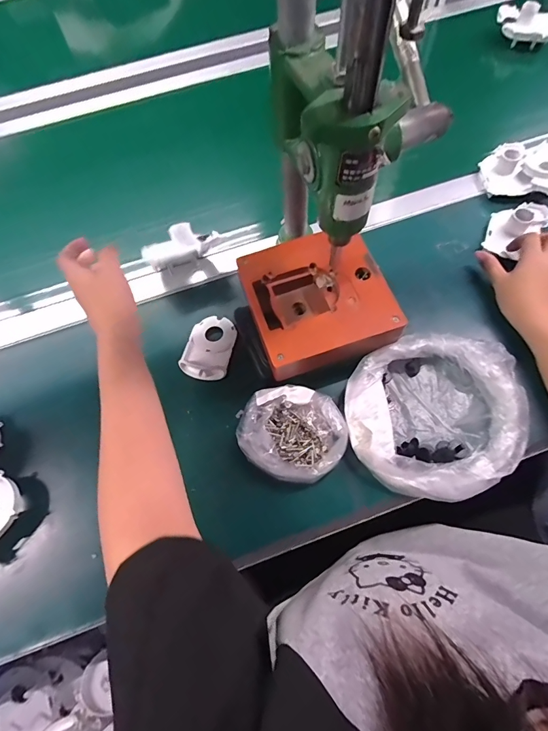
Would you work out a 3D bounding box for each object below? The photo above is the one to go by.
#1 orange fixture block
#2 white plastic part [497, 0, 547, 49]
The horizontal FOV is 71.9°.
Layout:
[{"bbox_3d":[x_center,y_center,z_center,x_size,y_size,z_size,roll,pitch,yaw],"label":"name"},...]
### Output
[{"bbox_3d":[0.050,-0.070,0.449,0.155,0.067,0.159,-18,67,-5],"label":"orange fixture block"},{"bbox_3d":[0.454,-0.618,0.679,0.105,0.053,0.045,33,72,16],"label":"white plastic part"}]

